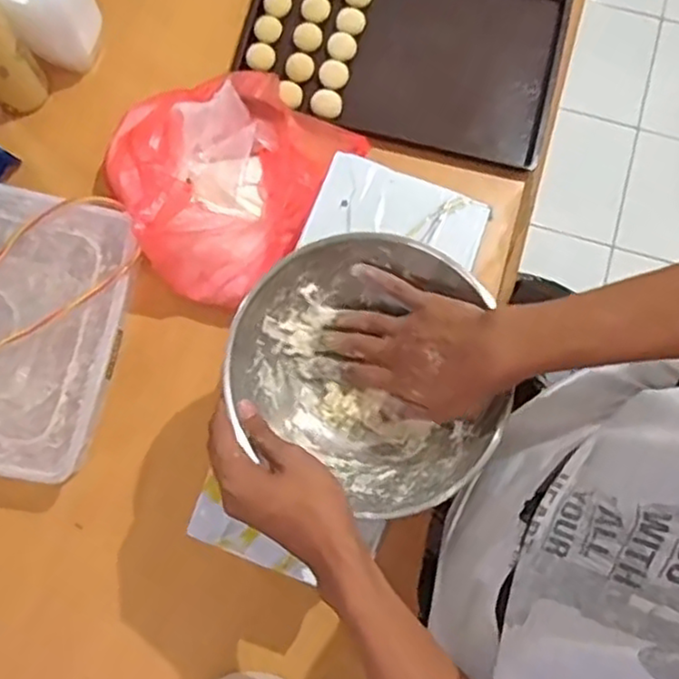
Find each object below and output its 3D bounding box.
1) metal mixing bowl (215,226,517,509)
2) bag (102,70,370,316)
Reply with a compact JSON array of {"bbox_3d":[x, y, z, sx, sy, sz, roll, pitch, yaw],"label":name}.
[{"bbox_3d":[0.018,0.030,0.573,0.208,0.079,0.212,0,78,-1],"label":"metal mixing bowl"},{"bbox_3d":[-0.128,-0.178,0.739,0.224,0.086,0.235,42,81,7],"label":"bag"}]

